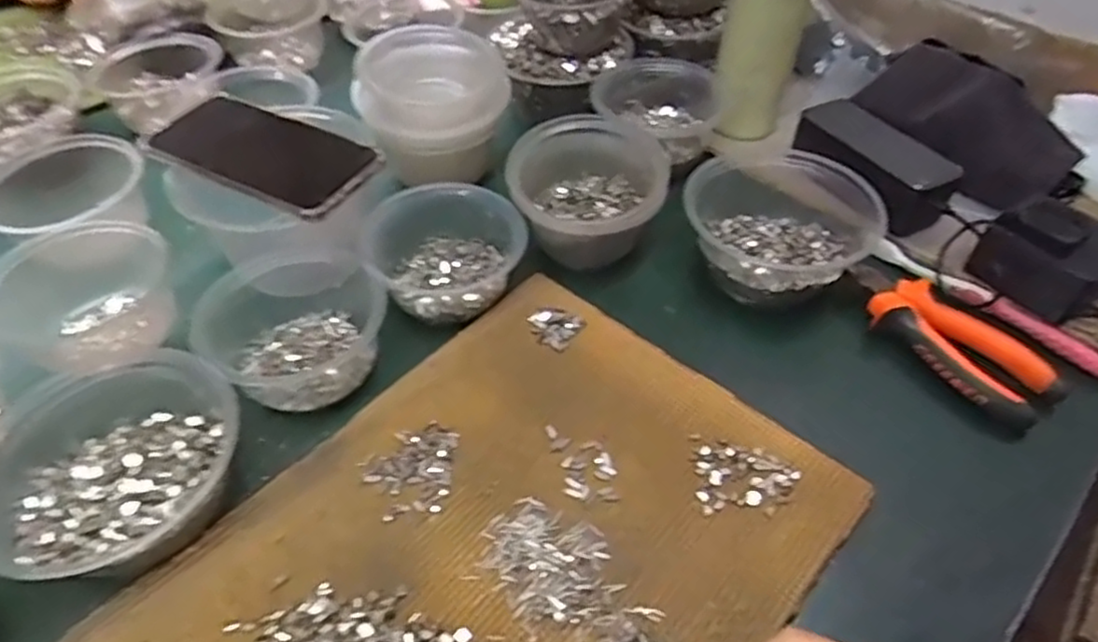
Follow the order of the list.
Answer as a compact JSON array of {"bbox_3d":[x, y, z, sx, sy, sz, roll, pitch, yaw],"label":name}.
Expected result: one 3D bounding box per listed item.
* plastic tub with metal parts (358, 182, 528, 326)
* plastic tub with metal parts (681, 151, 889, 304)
[{"bbox_3d":[-0.076,-0.055,0.515,0.113,0.048,0.104,1,49,-1],"label":"plastic tub with metal parts"},{"bbox_3d":[0.179,-0.081,0.537,0.140,0.064,0.148,1,49,-1],"label":"plastic tub with metal parts"}]

